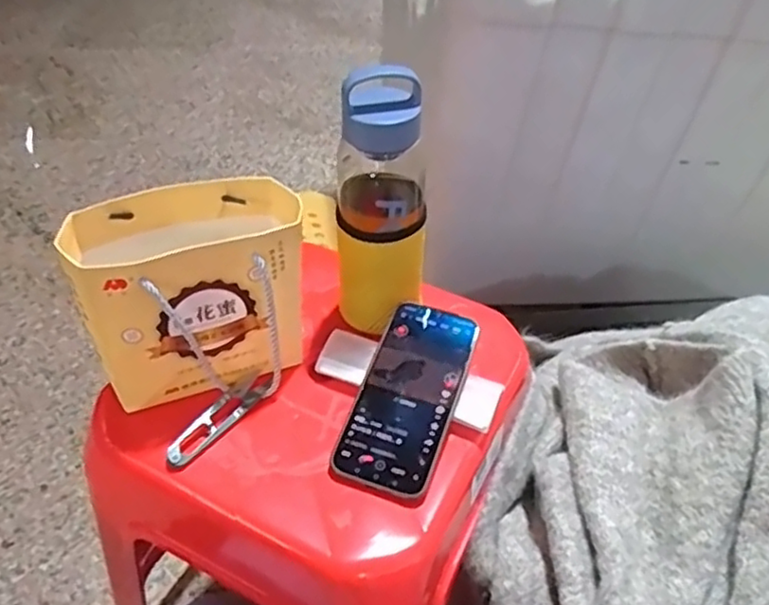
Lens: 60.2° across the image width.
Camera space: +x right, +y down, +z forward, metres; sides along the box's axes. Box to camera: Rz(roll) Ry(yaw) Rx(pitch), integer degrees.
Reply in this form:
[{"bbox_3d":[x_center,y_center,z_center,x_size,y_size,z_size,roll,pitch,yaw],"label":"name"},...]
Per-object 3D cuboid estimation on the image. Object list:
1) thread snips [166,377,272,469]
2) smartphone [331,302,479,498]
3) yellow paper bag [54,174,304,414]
[{"bbox_3d":[-0.132,0.089,0.526,0.026,0.015,0.102,28,49,24],"label":"thread snips"},{"bbox_3d":[0.020,0.071,0.531,0.074,0.008,0.160,16,60,15],"label":"smartphone"},{"bbox_3d":[-0.147,-0.007,0.530,0.165,0.145,0.095,-13,46,-16],"label":"yellow paper bag"}]

